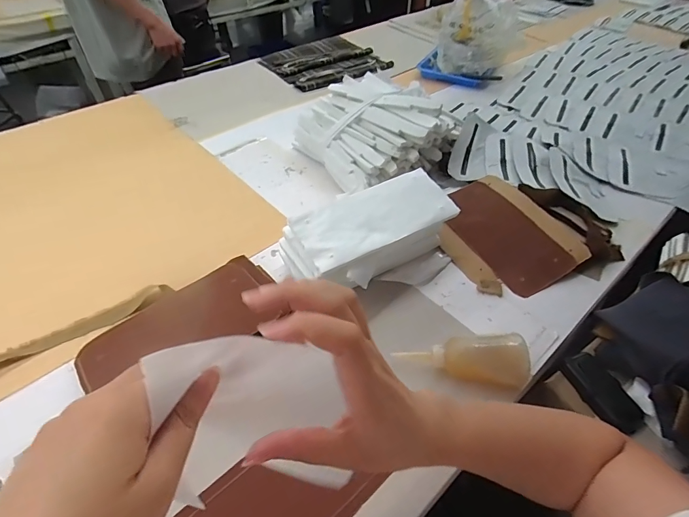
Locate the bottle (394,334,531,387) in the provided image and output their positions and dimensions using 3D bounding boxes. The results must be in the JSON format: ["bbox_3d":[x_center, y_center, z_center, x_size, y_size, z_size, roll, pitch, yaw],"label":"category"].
[{"bbox_3d":[0.153,0.130,0.505,0.167,0.045,0.052,-1,45,15],"label":"bottle"}]

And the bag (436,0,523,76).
[{"bbox_3d":[0.387,-0.666,1.140,0.137,0.201,0.180,-25,52,-22],"label":"bag"}]

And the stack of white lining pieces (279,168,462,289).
[{"bbox_3d":[0.042,-0.038,0.626,0.260,0.105,0.136,-29,54,-25],"label":"stack of white lining pieces"}]

